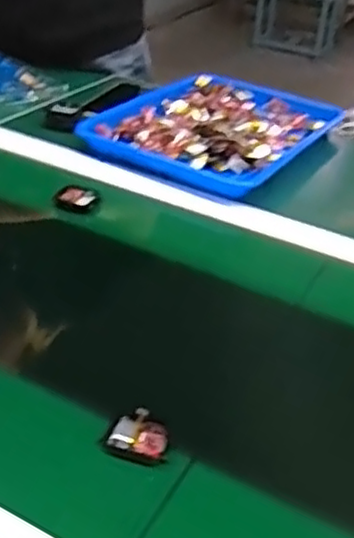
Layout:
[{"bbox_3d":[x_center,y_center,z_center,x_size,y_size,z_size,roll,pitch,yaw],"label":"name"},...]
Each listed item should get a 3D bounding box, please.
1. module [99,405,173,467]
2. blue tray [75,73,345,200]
[{"bbox_3d":[-0.026,0.114,0.466,0.044,0.014,0.035,9,34,6],"label":"module"},{"bbox_3d":[0.063,-0.190,0.901,0.237,0.039,0.322,22,37,24],"label":"blue tray"}]

